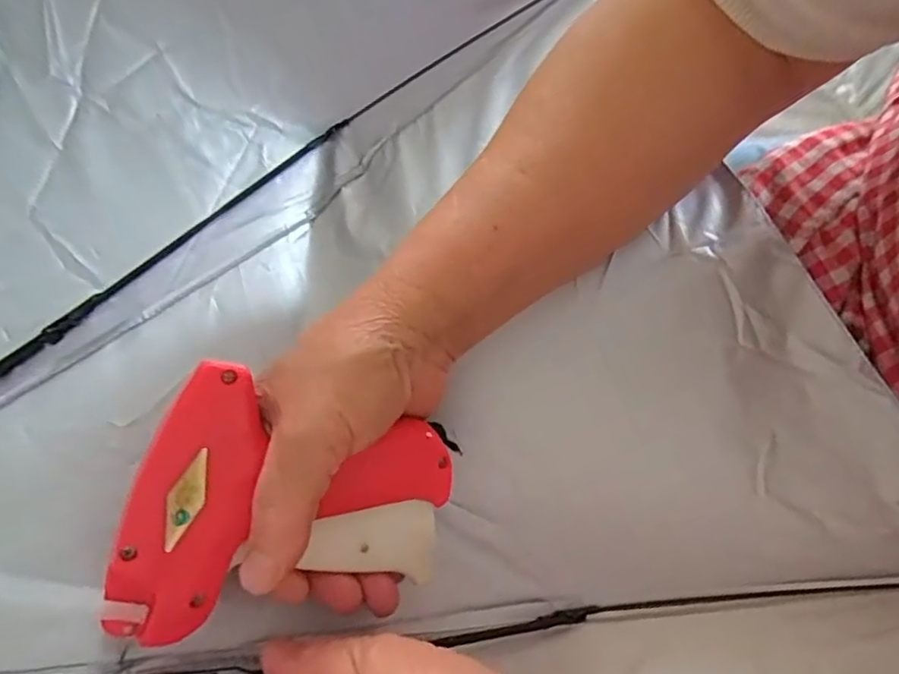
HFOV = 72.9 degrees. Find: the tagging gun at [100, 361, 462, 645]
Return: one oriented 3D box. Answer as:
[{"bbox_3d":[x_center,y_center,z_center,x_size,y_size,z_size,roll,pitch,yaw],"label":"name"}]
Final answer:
[{"bbox_3d":[-0.063,0.059,0.246,0.126,0.029,0.095,1,95,-27],"label":"tagging gun"}]

